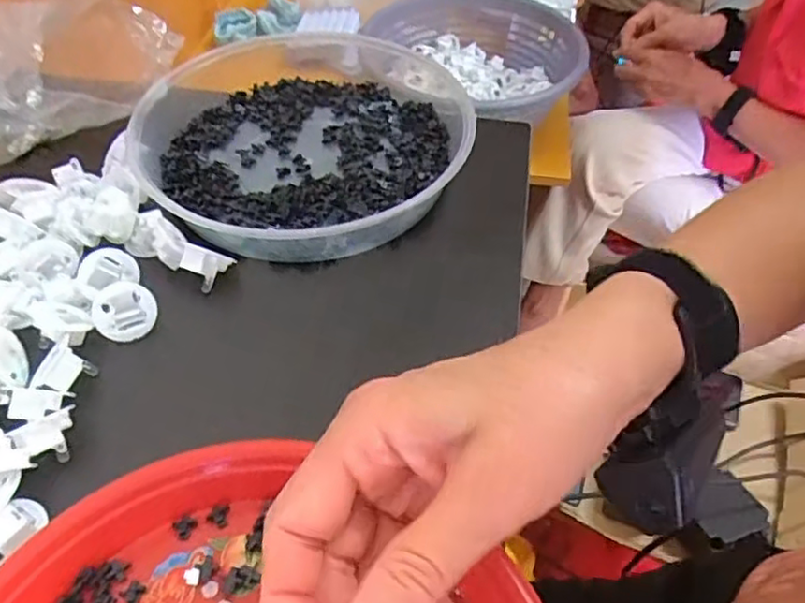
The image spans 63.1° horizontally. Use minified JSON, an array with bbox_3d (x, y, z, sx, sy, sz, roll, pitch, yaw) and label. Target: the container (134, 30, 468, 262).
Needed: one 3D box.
[{"bbox_3d":[-0.073,-0.107,0.453,0.217,0.044,0.202,1,50,-1],"label":"container"}]

